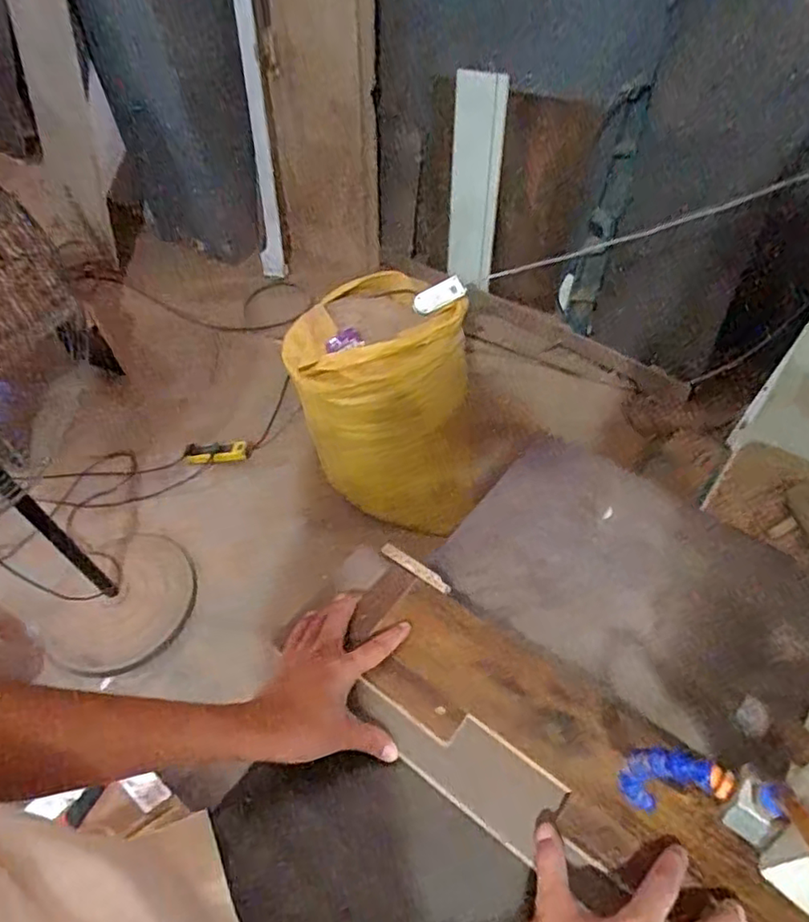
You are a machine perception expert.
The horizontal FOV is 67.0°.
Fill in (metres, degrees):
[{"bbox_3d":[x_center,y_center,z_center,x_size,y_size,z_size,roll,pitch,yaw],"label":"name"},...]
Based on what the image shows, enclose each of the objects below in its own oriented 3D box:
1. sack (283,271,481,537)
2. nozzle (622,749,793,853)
[{"bbox_3d":[-0.026,-0.159,1.681,0.431,0.590,0.375,7,52,10],"label":"sack"},{"bbox_3d":[0.165,0.195,0.362,0.053,0.143,0.025,40,61,4],"label":"nozzle"}]

